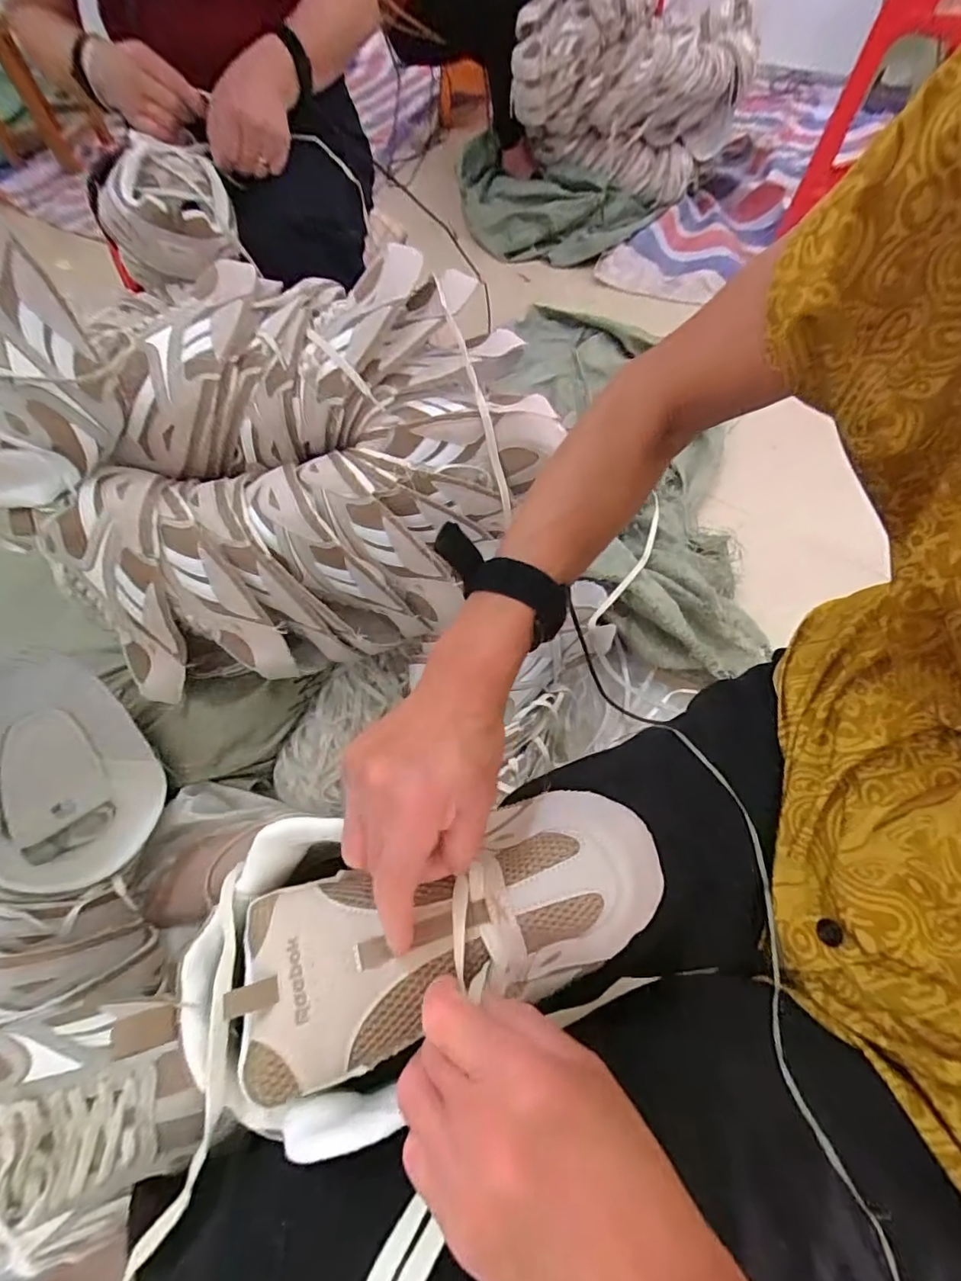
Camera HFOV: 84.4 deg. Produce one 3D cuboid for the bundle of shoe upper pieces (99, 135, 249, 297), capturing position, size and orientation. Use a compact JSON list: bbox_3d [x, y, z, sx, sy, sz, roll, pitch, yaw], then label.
[{"bbox_3d":[-0.371,-0.512,0.642,0.109,0.111,0.130,29,65,20],"label":"bundle of shoe upper pieces"}]

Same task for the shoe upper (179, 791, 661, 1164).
[{"bbox_3d":[-0.026,0.143,0.263,0.238,0.057,0.120,-14,58,-9],"label":"shoe upper"}]

